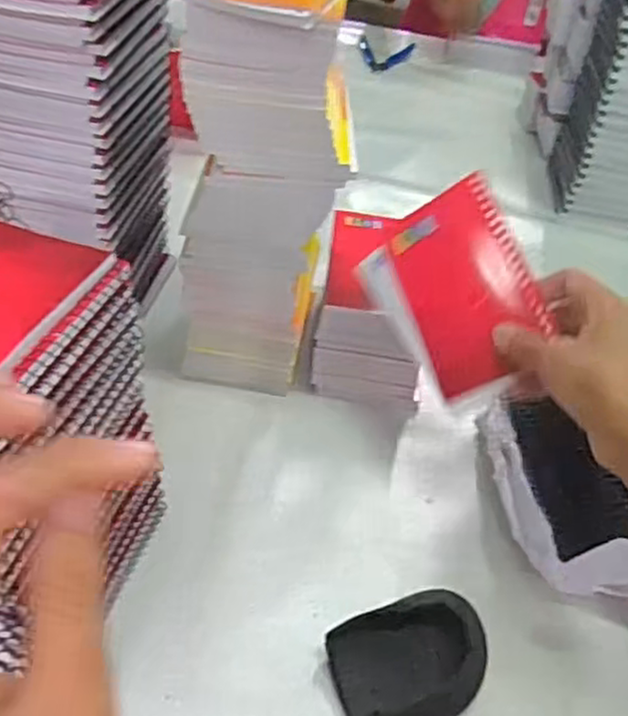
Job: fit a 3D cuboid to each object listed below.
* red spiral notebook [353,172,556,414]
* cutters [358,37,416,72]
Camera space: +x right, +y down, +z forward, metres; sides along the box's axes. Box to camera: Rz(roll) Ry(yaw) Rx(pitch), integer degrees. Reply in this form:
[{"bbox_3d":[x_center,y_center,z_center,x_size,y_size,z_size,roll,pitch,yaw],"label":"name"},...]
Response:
[{"bbox_3d":[0.091,-0.044,0.453,0.012,0.098,0.128,12,43,-54],"label":"red spiral notebook"},{"bbox_3d":[0.114,-0.465,1.102,0.089,0.016,0.095,5,42,-3],"label":"cutters"}]

